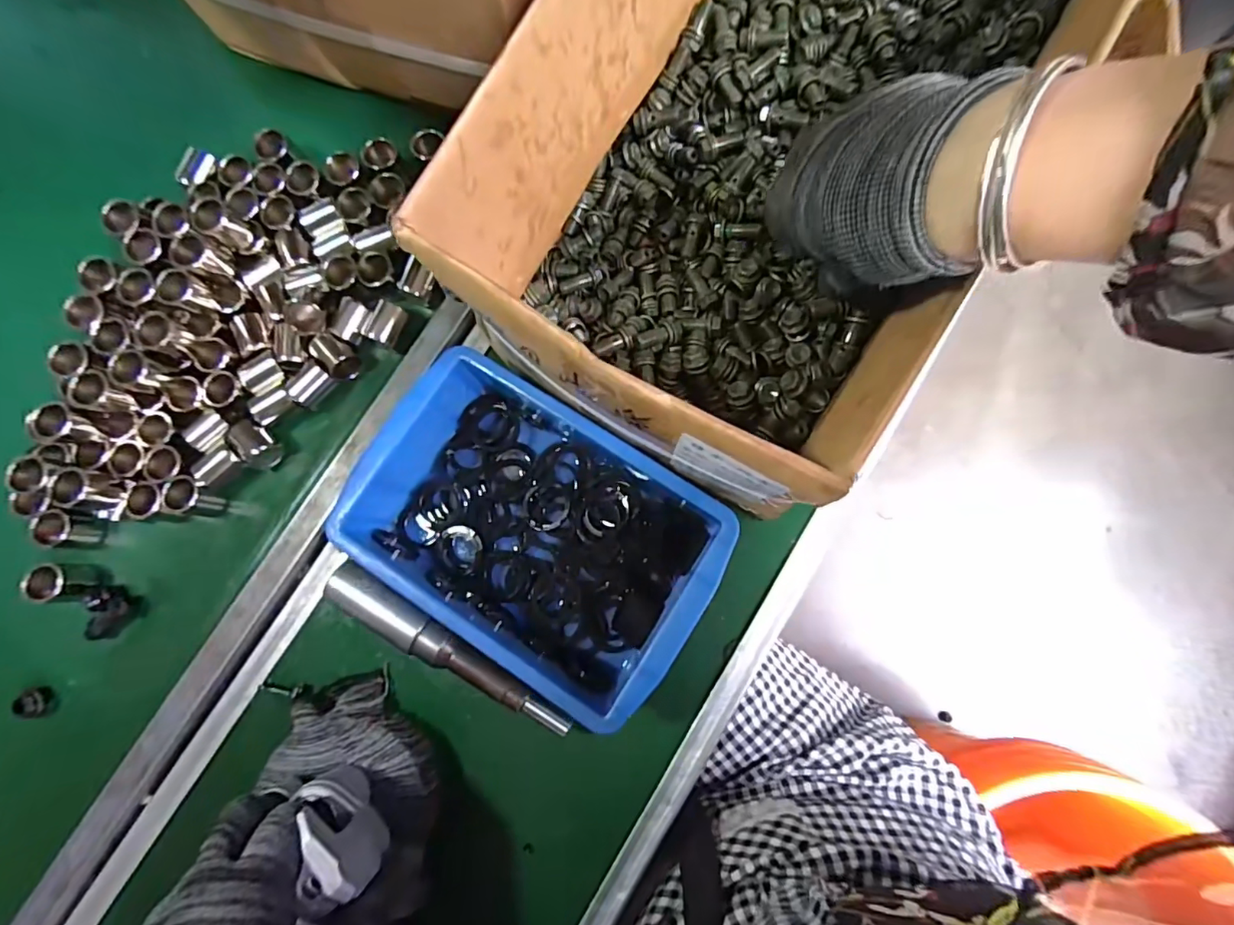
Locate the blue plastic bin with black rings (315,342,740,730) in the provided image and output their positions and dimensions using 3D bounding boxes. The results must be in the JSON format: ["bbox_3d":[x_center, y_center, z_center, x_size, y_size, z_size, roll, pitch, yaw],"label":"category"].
[{"bbox_3d":[-0.049,0.035,0.327,0.214,0.060,0.147,32,84,6],"label":"blue plastic bin with black rings"}]

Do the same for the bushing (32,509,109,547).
[{"bbox_3d":[-0.366,0.045,0.362,0.028,0.027,0.024,3,82,3],"label":"bushing"}]

